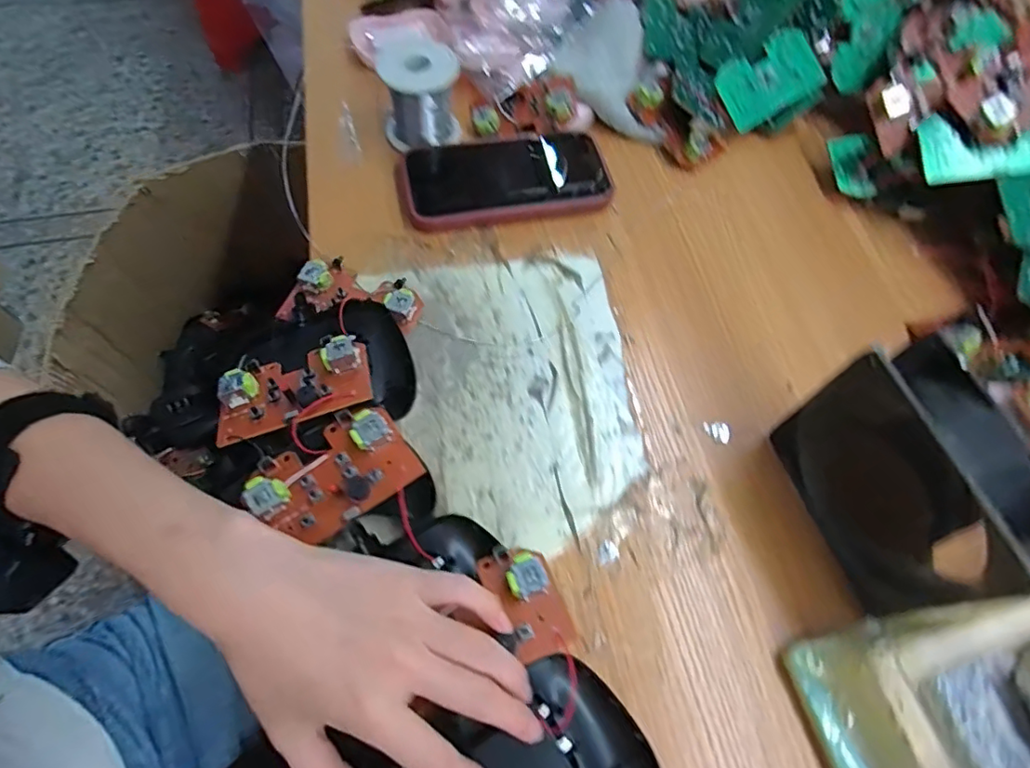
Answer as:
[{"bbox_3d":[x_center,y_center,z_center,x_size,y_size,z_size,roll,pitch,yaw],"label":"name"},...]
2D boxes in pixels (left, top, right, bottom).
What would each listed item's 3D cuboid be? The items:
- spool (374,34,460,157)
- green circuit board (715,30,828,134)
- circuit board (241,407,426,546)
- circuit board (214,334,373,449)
[{"bbox_3d":[-0.079,-0.237,0.453,0.063,0.066,0.057,-9,65,-9],"label":"spool"},{"bbox_3d":[0.225,-0.269,0.488,0.093,0.006,0.059,-31,95,-3],"label":"green circuit board"},{"bbox_3d":[-0.102,0.050,0.309,0.086,0.017,0.056,-32,76,-19],"label":"circuit board"},{"bbox_3d":[-0.133,0.000,0.331,0.089,0.011,0.053,-12,64,-9],"label":"circuit board"}]

